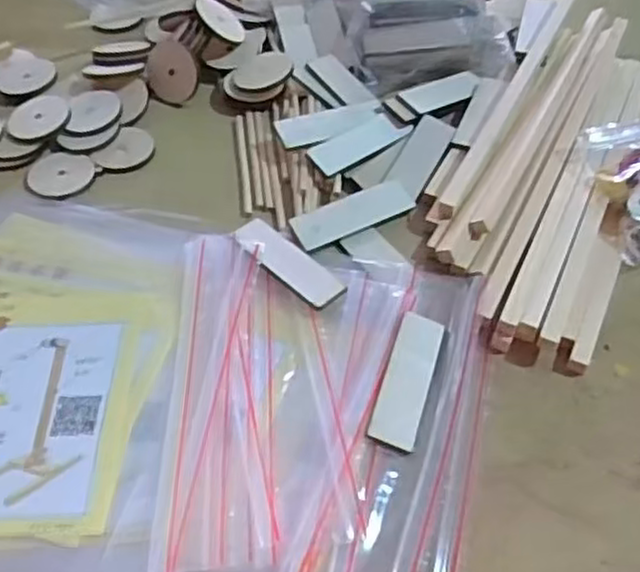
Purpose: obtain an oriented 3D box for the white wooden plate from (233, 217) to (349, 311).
[{"bbox_3d":[-0.019,-0.014,0.436,0.078,0.005,0.026,37,60,27],"label":"white wooden plate"}]

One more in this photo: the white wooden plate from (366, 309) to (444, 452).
[{"bbox_3d":[0.047,0.049,0.389,0.024,0.005,0.079,14,52,12],"label":"white wooden plate"}]

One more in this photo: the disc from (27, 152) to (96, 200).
[{"bbox_3d":[-0.173,-0.074,0.495,0.043,0.005,0.043,0,50,0],"label":"disc"}]

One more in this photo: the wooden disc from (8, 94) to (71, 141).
[{"bbox_3d":[-0.196,-0.118,0.517,0.036,0.004,0.043,39,66,14],"label":"wooden disc"}]

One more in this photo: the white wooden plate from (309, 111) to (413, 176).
[{"bbox_3d":[0.027,-0.096,0.492,0.070,0.004,0.025,-30,73,-20],"label":"white wooden plate"}]

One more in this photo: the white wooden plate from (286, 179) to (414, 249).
[{"bbox_3d":[0.020,-0.044,0.459,0.076,0.006,0.028,-23,54,-17],"label":"white wooden plate"}]

